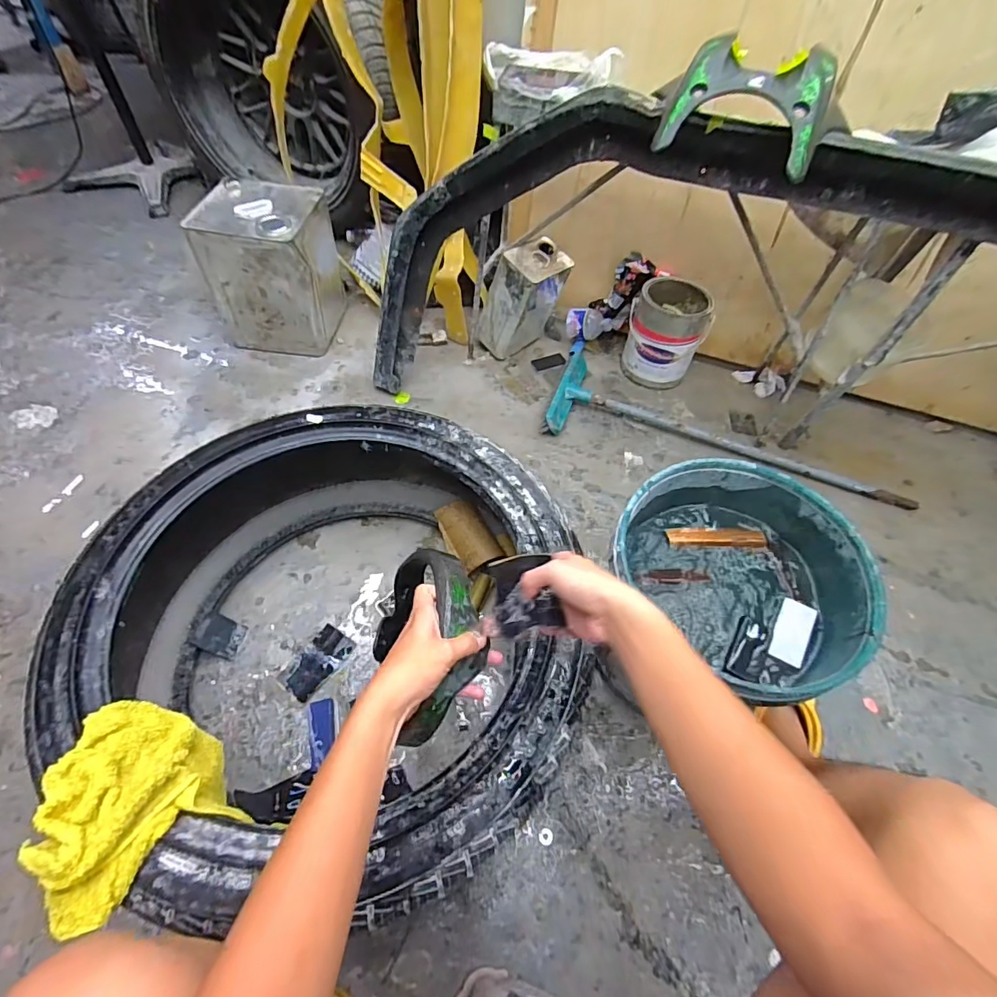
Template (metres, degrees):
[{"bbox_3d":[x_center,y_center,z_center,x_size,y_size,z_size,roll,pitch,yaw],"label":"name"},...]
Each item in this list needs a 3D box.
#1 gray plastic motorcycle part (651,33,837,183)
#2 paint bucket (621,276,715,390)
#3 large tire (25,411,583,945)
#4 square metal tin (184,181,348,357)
[{"bbox_3d":[0.340,-0.539,0.677,0.205,0.057,0.193,20,90,12],"label":"gray plastic motorcycle part"},{"bbox_3d":[0.405,-0.401,1.199,0.177,0.201,0.179,2,56,-3],"label":"paint bucket"},{"bbox_3d":[-0.232,0.159,0.723,0.635,0.230,0.661,2,56,-3],"label":"large tire"},{"bbox_3d":[-0.527,-0.551,1.194,0.244,0.291,0.260,7,56,1],"label":"square metal tin"}]

